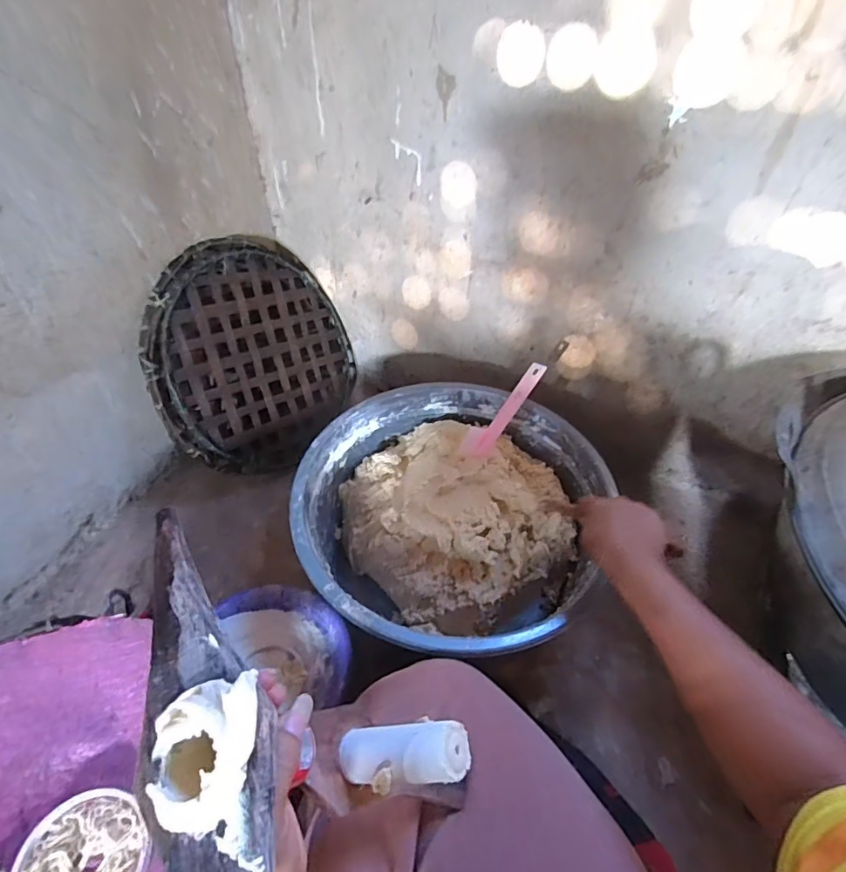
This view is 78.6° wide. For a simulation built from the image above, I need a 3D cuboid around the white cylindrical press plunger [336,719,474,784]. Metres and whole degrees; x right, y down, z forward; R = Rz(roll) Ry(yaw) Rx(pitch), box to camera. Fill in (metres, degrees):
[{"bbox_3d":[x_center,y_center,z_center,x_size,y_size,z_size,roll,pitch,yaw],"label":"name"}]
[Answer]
[{"bbox_3d":[-0.014,0.201,0.326,0.084,0.024,0.031,-18,41,25],"label":"white cylindrical press plunger"}]

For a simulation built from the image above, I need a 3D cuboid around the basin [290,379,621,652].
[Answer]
[{"bbox_3d":[0.033,0.119,0.726,0.380,0.182,0.399,1,46,-1],"label":"basin"}]

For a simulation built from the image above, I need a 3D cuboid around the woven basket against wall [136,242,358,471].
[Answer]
[{"bbox_3d":[-0.270,-0.140,0.864,0.046,0.347,0.379,0,35,38],"label":"woven basket against wall"}]

